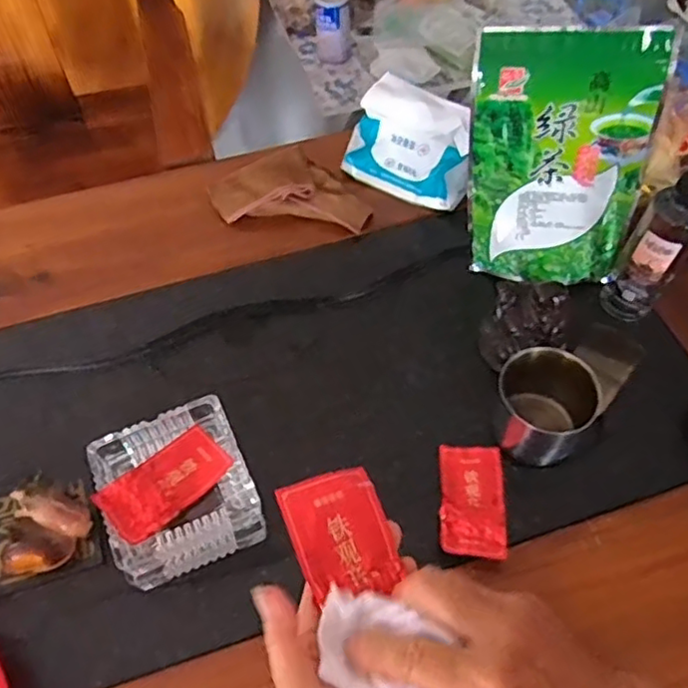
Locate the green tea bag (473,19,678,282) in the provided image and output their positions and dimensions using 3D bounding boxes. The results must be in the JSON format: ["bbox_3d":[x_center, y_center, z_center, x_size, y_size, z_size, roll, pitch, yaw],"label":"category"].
[{"bbox_3d":[0.208,-0.170,0.647,0.178,0.254,0.099,16,58,11],"label":"green tea bag"}]

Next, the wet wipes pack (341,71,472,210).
[{"bbox_3d":[0.088,-0.246,0.784,0.159,0.126,0.055,26,33,23],"label":"wet wipes pack"}]

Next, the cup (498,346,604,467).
[{"bbox_3d":[0.187,0.057,0.597,0.077,0.082,0.081,0,56,1],"label":"cup"}]

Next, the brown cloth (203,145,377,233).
[{"bbox_3d":[-0.064,-0.194,0.793,0.196,0.035,0.113,6,56,5],"label":"brown cloth"}]

